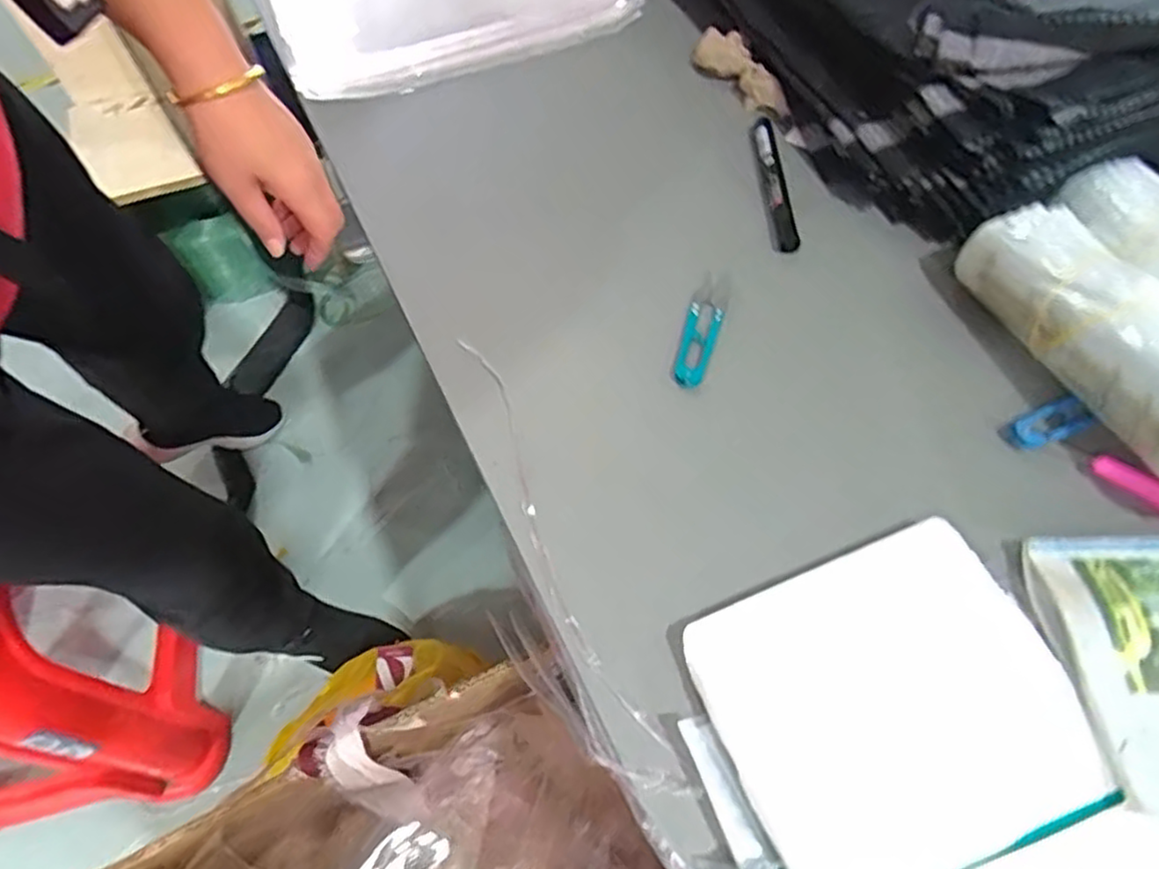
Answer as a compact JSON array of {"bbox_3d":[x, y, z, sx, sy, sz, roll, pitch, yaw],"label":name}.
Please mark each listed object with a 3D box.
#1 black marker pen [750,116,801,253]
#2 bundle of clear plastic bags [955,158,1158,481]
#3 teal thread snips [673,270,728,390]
[{"bbox_3d":[0.156,-0.200,0.551,0.017,0.018,0.136,-4,60,0],"label":"black marker pen"},{"bbox_3d":[0.361,-0.073,0.425,0.128,0.091,0.220,-20,61,-9],"label":"bundle of clear plastic bags"},{"bbox_3d":[0.087,-0.076,0.489,0.025,0.012,0.105,12,62,9],"label":"teal thread snips"}]

